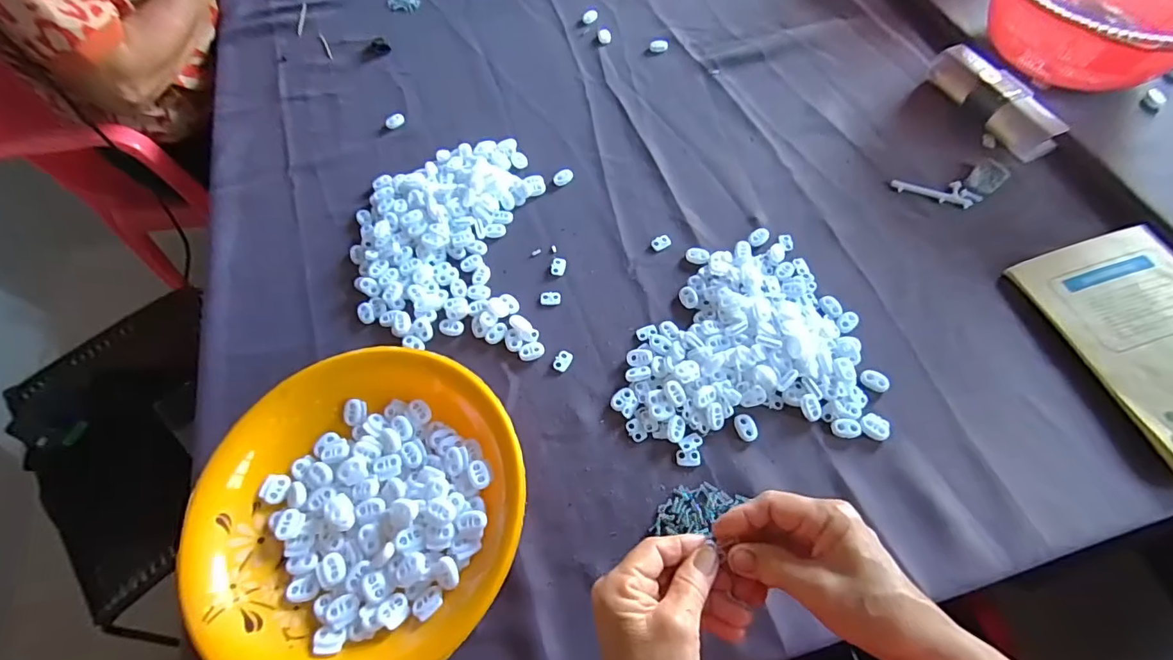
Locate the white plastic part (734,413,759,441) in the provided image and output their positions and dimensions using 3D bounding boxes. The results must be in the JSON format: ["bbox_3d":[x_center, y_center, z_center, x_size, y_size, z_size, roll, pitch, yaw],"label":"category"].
[{"bbox_3d":[0.130,0.080,0.404,0.016,0.004,0.022,-22,64,-8],"label":"white plastic part"}]

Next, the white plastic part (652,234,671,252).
[{"bbox_3d":[0.075,-0.088,0.494,0.019,0.004,0.016,-25,64,-9],"label":"white plastic part"}]

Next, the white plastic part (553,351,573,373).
[{"bbox_3d":[-0.021,0.027,0.441,0.014,0.004,0.020,28,67,16],"label":"white plastic part"}]

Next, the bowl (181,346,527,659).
[{"bbox_3d":[-0.167,0.132,0.374,0.238,0.041,0.227,-1,63,3],"label":"bowl"}]

